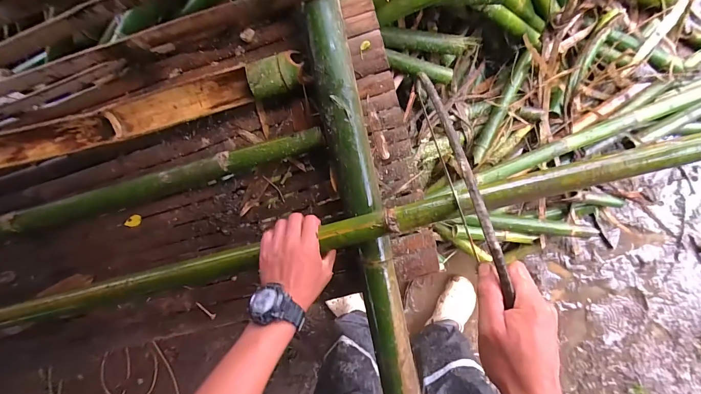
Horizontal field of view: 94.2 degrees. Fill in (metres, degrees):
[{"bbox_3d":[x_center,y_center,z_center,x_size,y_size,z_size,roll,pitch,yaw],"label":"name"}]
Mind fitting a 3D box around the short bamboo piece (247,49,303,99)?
[{"bbox_3d":[-0.113,-0.191,0.515,0.082,0.061,0.052,-15,93,6],"label":"short bamboo piece"}]

